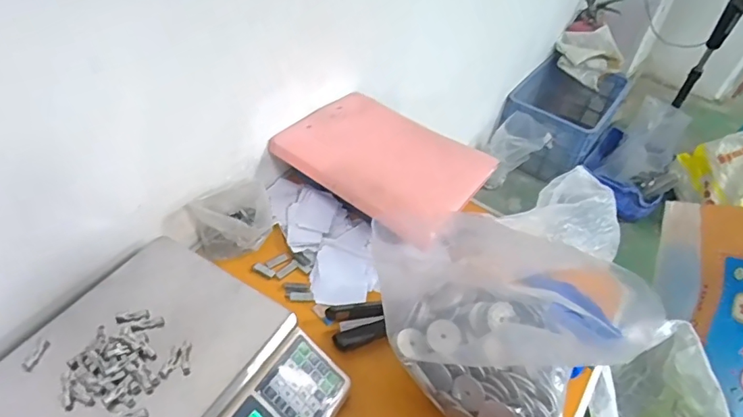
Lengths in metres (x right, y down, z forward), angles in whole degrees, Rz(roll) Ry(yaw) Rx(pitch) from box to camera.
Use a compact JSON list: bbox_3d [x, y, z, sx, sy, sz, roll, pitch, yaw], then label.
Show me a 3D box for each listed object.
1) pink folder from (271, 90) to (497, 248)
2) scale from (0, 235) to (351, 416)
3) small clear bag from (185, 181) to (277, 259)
[{"bbox_3d":[0.026,-0.089,0.851,0.317,0.034,0.254,31,47,13],"label":"pink folder"},{"bbox_3d":[-0.222,0.211,0.566,0.301,0.115,0.281,26,48,18],"label":"scale"},{"bbox_3d":[-0.207,0.016,0.755,0.122,0.104,0.083,-10,48,-16],"label":"small clear bag"}]

